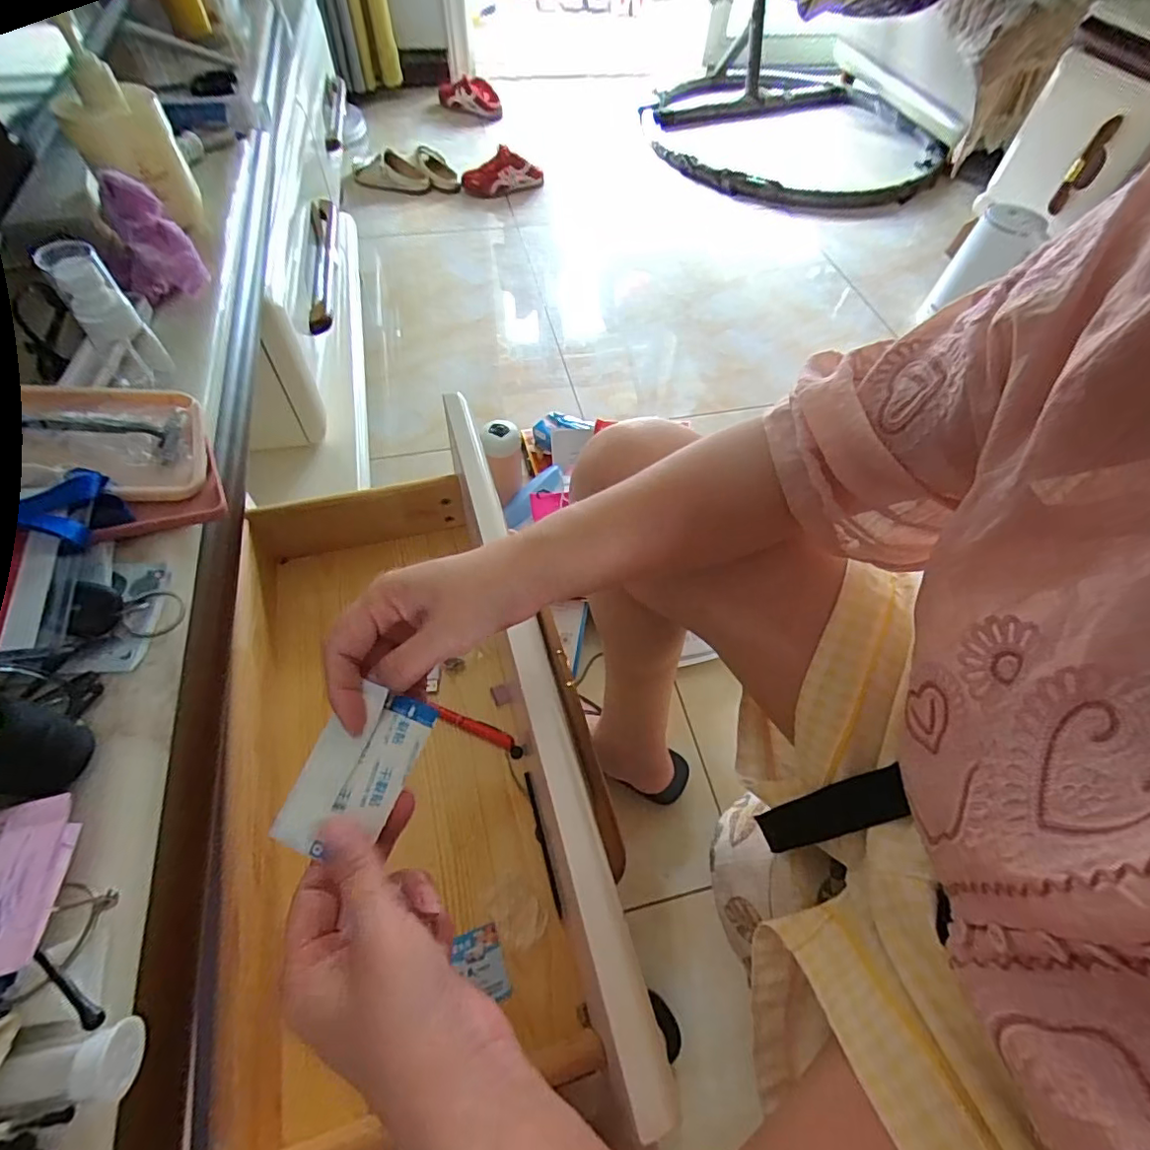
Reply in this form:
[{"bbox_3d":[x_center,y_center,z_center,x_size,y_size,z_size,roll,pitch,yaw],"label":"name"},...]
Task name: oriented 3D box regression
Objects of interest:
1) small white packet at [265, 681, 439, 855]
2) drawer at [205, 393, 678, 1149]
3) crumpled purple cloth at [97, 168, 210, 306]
[{"bbox_3d":[-0.112,0.100,0.283,0.049,0.004,0.083,22,66,4],"label":"small white packet"},{"bbox_3d":[-0.152,0.140,0.475,0.262,0.172,0.538,-13,59,-12],"label":"drawer"},{"bbox_3d":[-0.329,-0.256,0.422,0.058,0.071,0.051,-32,64,-22],"label":"crumpled purple cloth"}]

